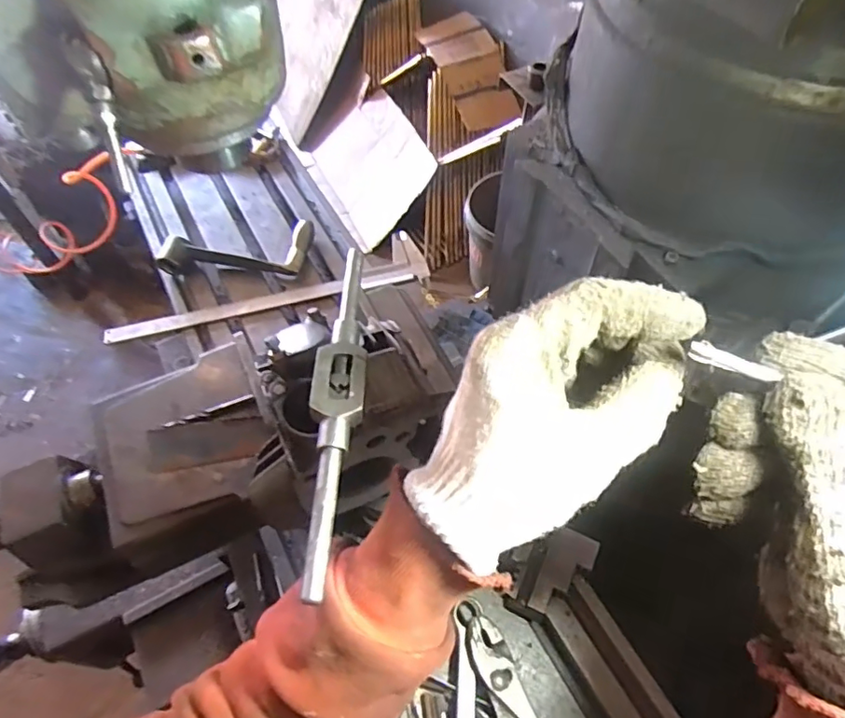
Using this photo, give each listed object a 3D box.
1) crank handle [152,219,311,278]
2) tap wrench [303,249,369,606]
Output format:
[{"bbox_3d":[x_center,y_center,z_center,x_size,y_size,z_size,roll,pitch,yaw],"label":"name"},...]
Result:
[{"bbox_3d":[-0.240,-0.146,0.714,0.186,0.035,0.084,3,59,-1],"label":"crank handle"},{"bbox_3d":[-0.043,0.017,0.285,0.026,0.016,0.197,3,59,-1],"label":"tap wrench"}]

